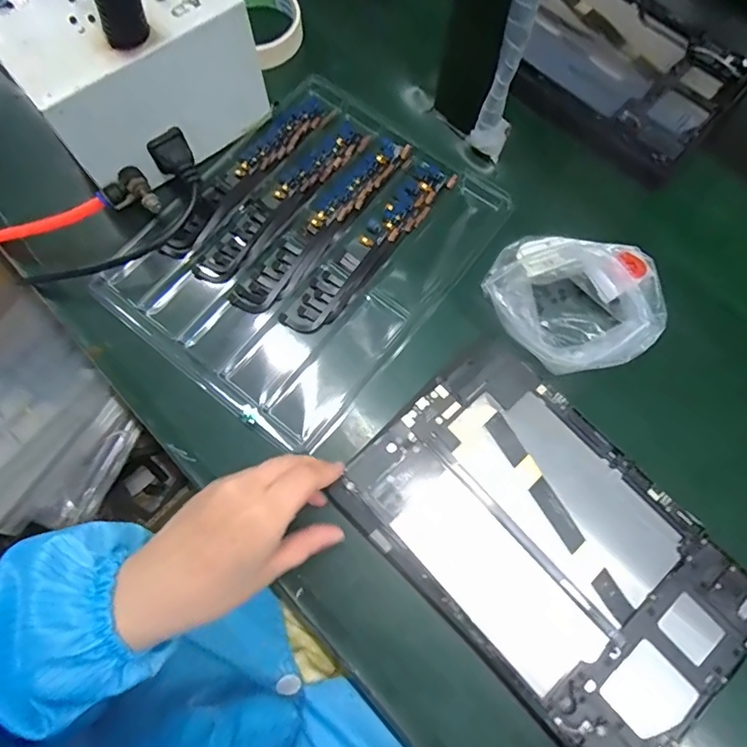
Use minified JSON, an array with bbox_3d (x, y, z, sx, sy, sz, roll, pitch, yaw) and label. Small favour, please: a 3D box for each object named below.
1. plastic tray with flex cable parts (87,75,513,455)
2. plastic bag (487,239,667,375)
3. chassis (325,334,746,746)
[{"bbox_3d":[-0.051,-0.103,0.391,0.215,0.016,0.271,37,75,9],"label":"plastic tray with flex cable parts"},{"bbox_3d":[0.143,-0.050,0.359,0.103,0.049,0.115,-40,78,-12],"label":"plastic bag"},{"bbox_3d":[0.110,0.105,0.309,0.154,0.009,0.238,-44,77,-10],"label":"chassis"}]

